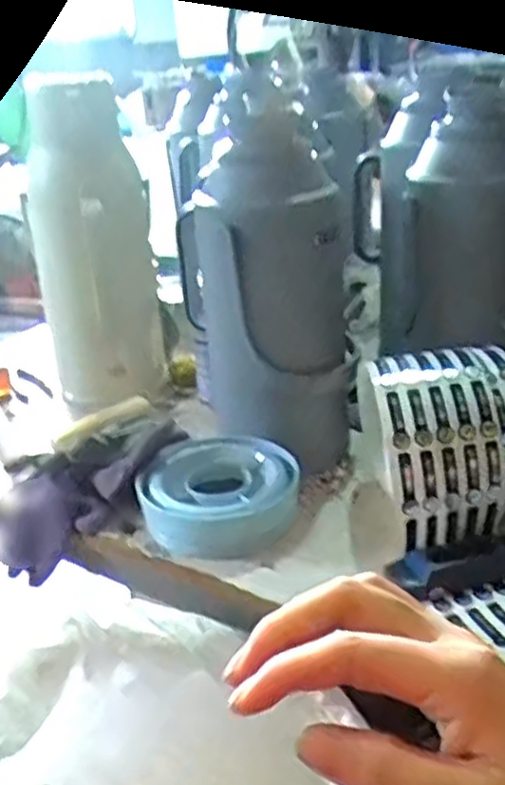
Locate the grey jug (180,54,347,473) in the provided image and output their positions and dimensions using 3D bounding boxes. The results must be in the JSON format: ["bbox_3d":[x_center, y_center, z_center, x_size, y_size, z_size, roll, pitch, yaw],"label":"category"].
[{"bbox_3d":[0.015,-0.101,0.796,0.161,0.343,0.125,-6,26,-4],"label":"grey jug"}]

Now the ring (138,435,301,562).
[{"bbox_3d":[-0.033,0.102,0.767,0.157,0.056,0.144,-3,26,2],"label":"ring"}]

